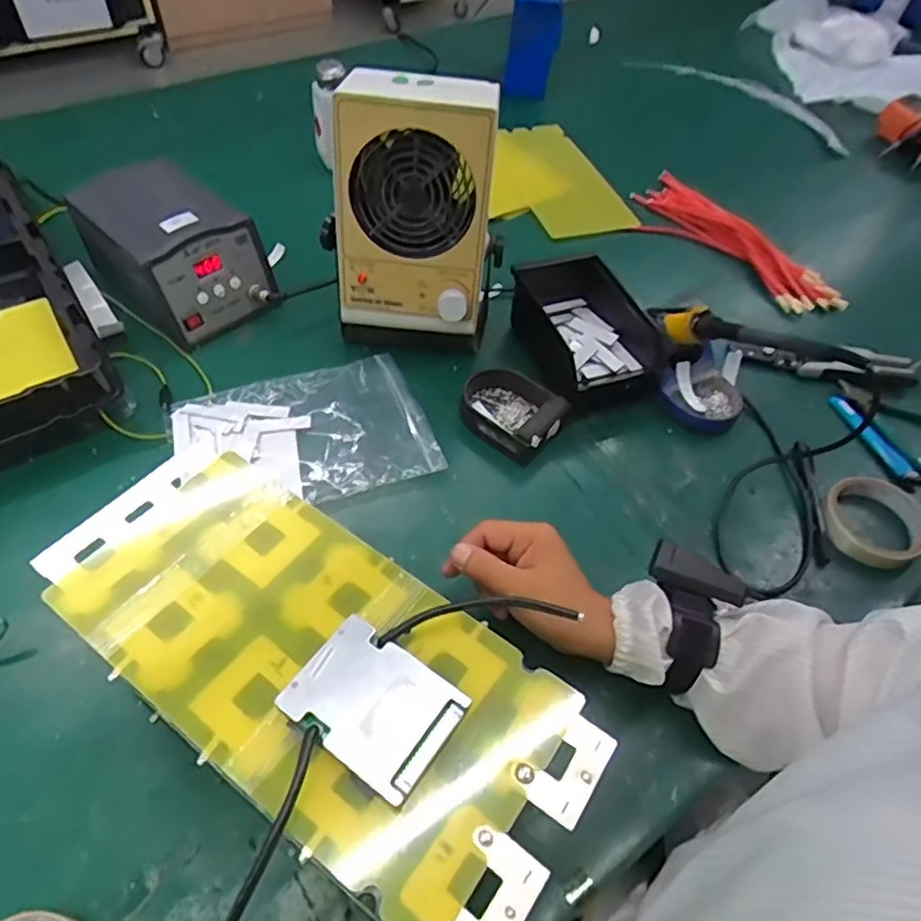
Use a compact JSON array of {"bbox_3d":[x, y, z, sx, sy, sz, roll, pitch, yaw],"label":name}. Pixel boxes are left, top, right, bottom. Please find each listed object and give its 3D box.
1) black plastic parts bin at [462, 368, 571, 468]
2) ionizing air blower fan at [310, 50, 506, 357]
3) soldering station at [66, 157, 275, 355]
[{"bbox_3d":[0.047,-0.052,0.650,0.106,0.032,0.078,34,57,19],"label":"black plastic parts bin"},{"bbox_3d":[-0.043,-0.230,0.636,0.160,0.244,0.104,11,53,3],"label":"ionizing air blower fan"},{"bbox_3d":[-0.309,-0.233,0.698,0.196,0.117,0.134,39,59,22],"label":"soldering station"}]

